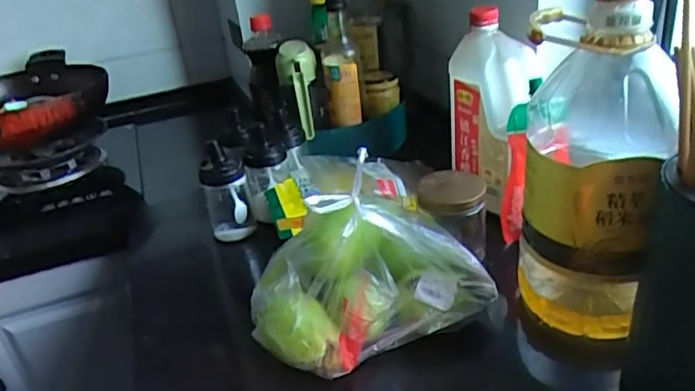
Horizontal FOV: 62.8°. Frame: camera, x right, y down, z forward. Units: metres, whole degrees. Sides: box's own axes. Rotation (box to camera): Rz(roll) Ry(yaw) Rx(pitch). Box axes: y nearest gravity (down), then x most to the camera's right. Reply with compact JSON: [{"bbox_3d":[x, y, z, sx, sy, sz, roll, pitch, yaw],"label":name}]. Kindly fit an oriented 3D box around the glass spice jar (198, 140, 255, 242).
[{"bbox_3d":[-0.169,-0.001,0.788,0.063,0.131,0.056,-17,30,-17],"label":"glass spice jar"}]

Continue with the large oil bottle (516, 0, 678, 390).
[{"bbox_3d":[0.244,-0.012,0.576,0.127,0.329,0.161,8,32,25],"label":"large oil bottle"}]

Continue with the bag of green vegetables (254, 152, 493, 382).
[{"bbox_3d":[0.022,0.062,0.577,0.238,0.150,0.133,-15,29,-13],"label":"bag of green vegetables"}]

